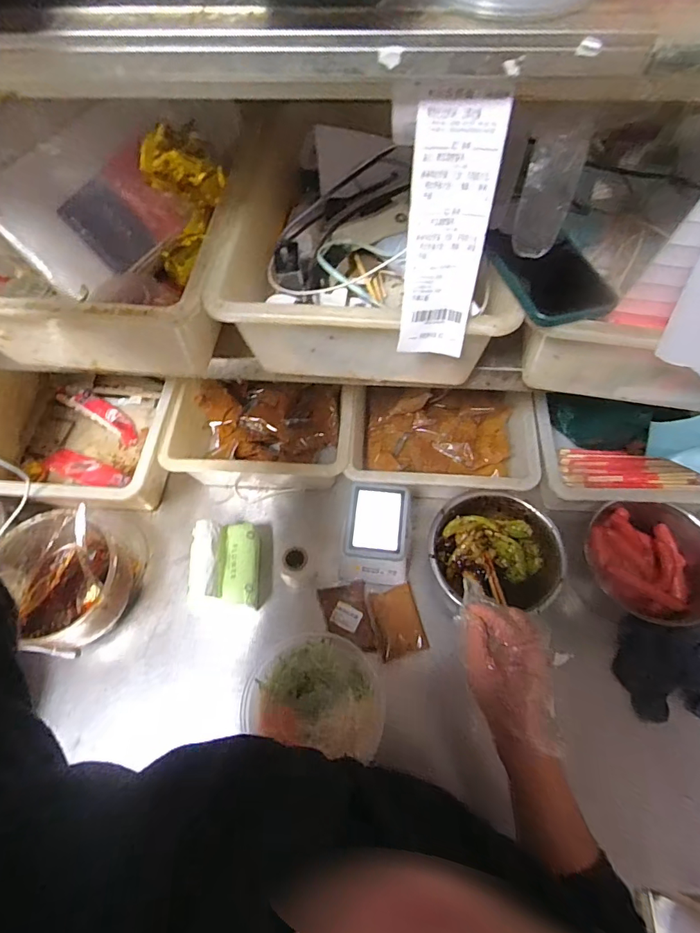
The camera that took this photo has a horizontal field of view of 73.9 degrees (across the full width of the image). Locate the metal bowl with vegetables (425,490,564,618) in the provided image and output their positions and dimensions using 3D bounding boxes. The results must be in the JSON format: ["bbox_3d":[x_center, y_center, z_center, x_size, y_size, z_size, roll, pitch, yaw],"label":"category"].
[{"bbox_3d":[0.210,0.129,0.692,0.179,0.092,0.163,-1,62,2],"label":"metal bowl with vegetables"}]

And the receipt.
[{"bbox_3d":[0.070,-0.160,0.340,0.054,0.168,0.009,7,42,6],"label":"receipt"}]

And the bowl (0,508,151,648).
[{"bbox_3d":[-0.392,0.156,0.654,0.167,0.099,0.186,23,65,14],"label":"bowl"}]

